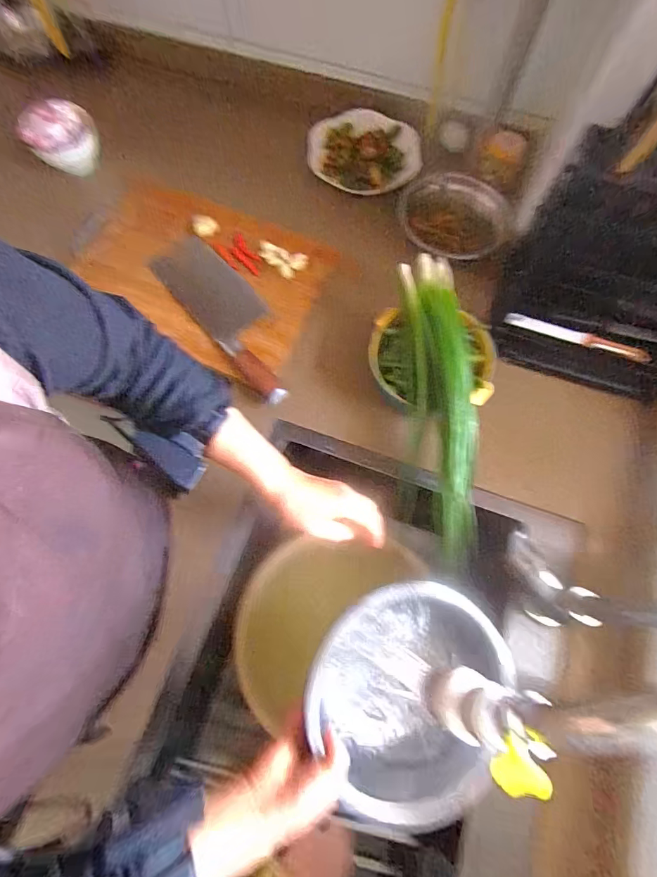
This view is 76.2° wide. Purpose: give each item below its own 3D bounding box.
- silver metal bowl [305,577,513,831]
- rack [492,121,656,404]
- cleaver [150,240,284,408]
[{"bbox_3d":[0.085,0.282,0.471,0.181,0.097,0.228,22,72,6],"label":"silver metal bowl"},{"bbox_3d":[0.382,-0.207,0.541,0.265,0.229,0.173,22,72,6],"label":"rack"},{"bbox_3d":[-0.145,-0.189,0.632,0.095,0.027,0.320,-37,75,-13],"label":"cleaver"}]

